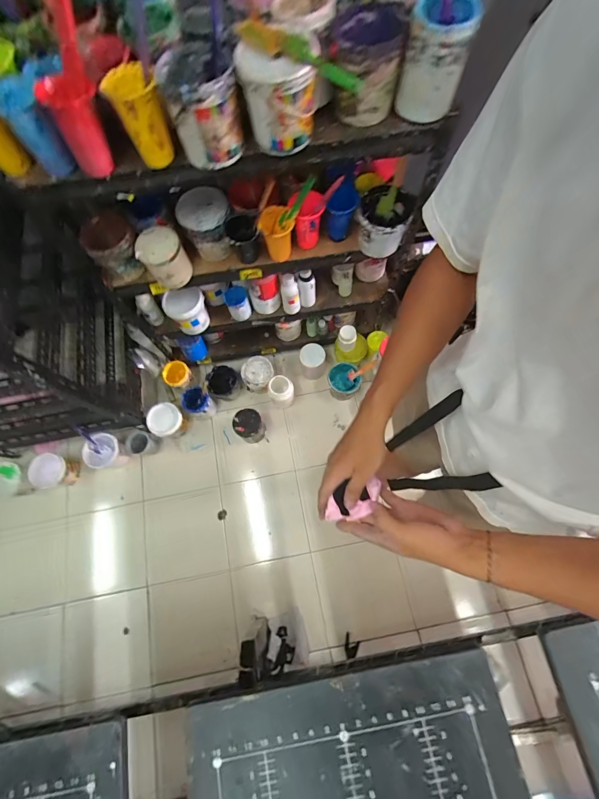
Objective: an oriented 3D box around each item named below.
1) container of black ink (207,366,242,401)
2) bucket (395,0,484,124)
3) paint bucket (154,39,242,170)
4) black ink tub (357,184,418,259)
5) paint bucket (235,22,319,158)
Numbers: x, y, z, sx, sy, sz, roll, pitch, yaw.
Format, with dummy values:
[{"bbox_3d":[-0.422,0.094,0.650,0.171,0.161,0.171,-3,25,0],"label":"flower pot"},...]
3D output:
[{"bbox_3d":[-0.306,-0.059,1.423,0.124,0.137,0.126,-1,72,3],"label":"container of black ink"},{"bbox_3d":[0.221,-0.553,0.562,0.095,0.147,0.111,15,73,8],"label":"bucket"},{"bbox_3d":[-0.166,-0.505,0.599,0.114,0.132,0.136,-13,72,-1],"label":"paint bucket"},{"bbox_3d":[0.211,-0.435,0.864,0.119,0.136,0.111,-1,72,3],"label":"black ink tub"},{"bbox_3d":[-0.030,-0.510,0.588,0.126,0.138,0.126,-1,72,3],"label":"paint bucket"}]

